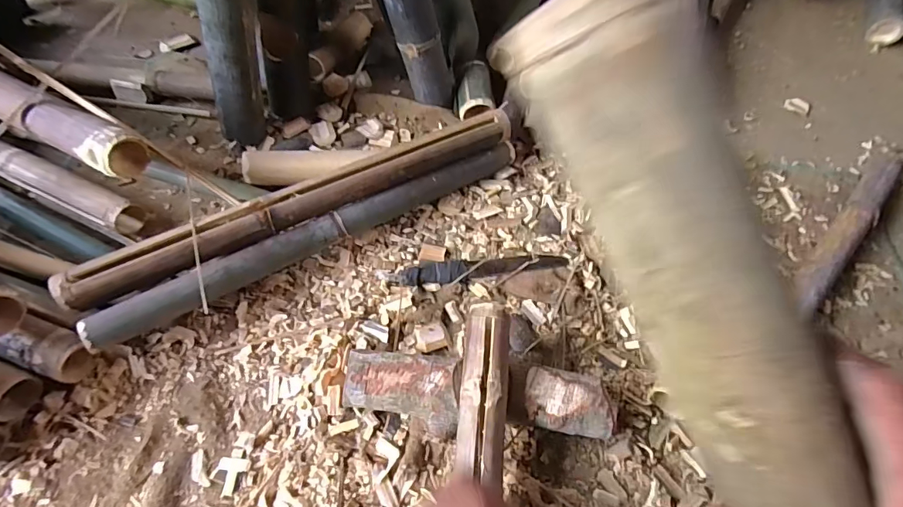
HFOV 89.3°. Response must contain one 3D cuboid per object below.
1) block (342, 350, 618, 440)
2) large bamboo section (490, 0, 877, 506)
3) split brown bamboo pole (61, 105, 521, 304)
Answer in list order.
[{"bbox_3d":[0.033,0.182,0.571,0.326,0.061,0.090,8,58,0],"label":"block"},{"bbox_3d":[0.102,0.008,0.185,0.051,0.050,0.242,-31,98,-21],"label":"large bamboo section"},{"bbox_3d":[-0.187,-0.086,0.654,0.648,0.041,0.057,-27,64,-20],"label":"split brown bamboo pole"}]

